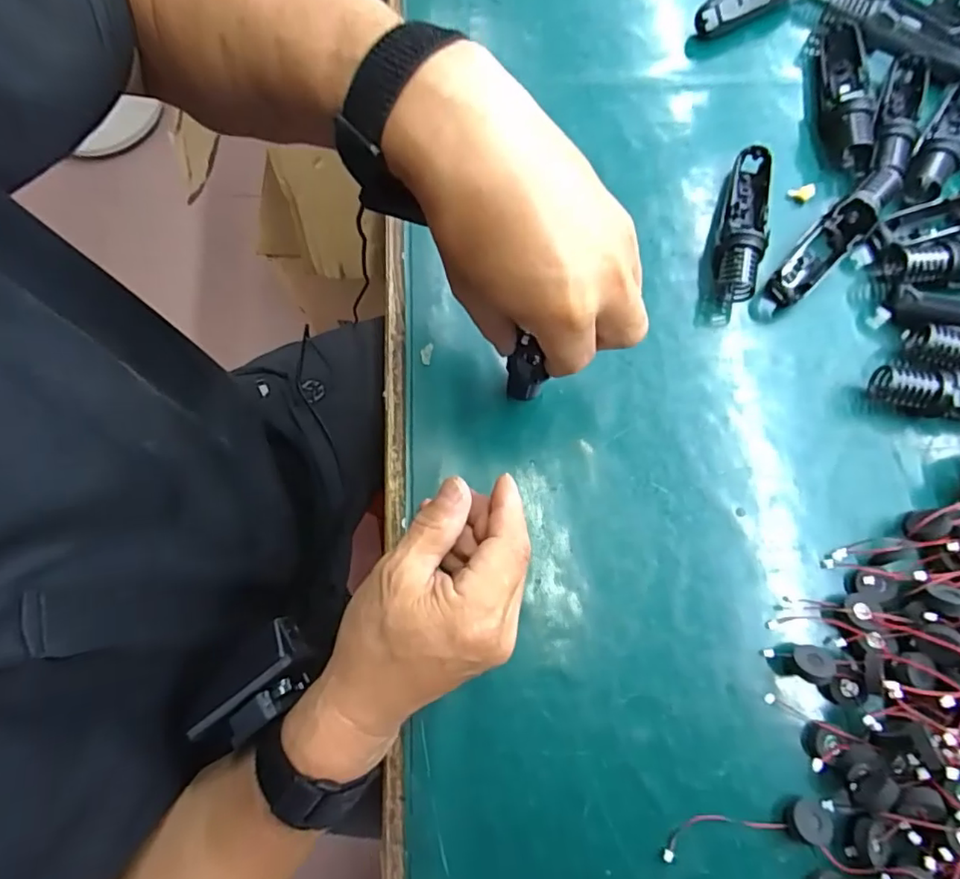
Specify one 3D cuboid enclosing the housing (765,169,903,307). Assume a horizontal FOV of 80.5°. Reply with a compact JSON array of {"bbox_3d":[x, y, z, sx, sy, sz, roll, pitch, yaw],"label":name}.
[{"bbox_3d":[0.244,-0.139,0.390,0.116,0.025,0.028,-41,77,-9],"label":"housing"}]

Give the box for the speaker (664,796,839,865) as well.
[{"bbox_3d":[0.142,0.208,0.299,0.090,0.012,0.019,-9,74,-1],"label":"speaker"}]

